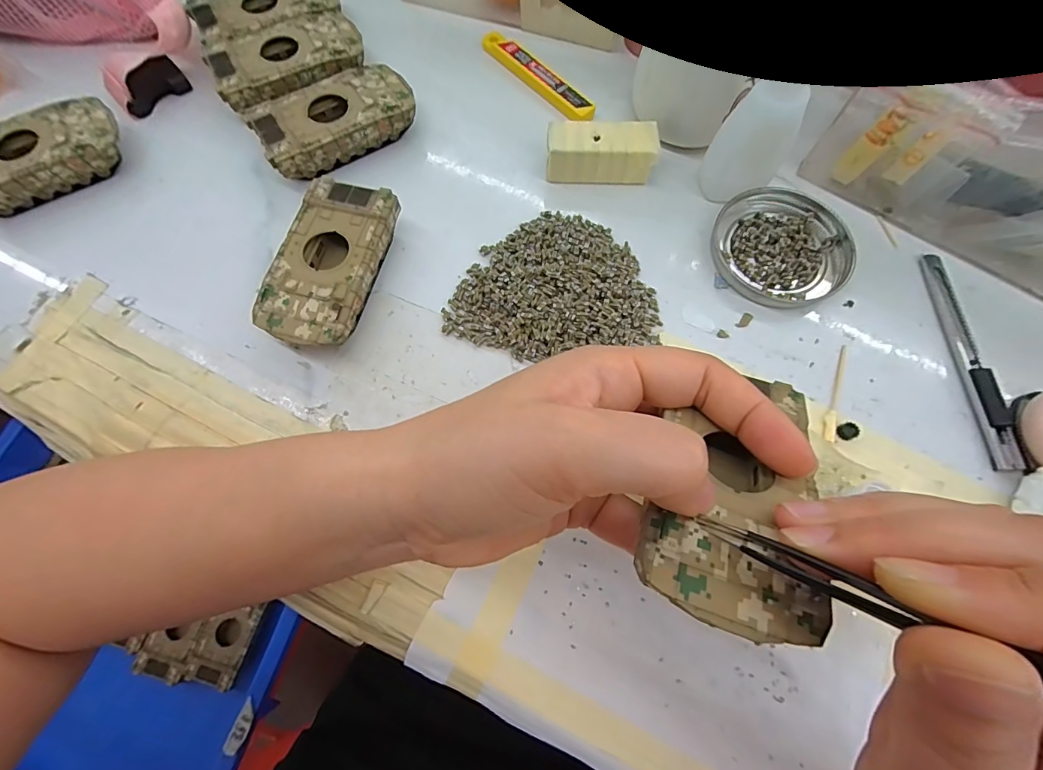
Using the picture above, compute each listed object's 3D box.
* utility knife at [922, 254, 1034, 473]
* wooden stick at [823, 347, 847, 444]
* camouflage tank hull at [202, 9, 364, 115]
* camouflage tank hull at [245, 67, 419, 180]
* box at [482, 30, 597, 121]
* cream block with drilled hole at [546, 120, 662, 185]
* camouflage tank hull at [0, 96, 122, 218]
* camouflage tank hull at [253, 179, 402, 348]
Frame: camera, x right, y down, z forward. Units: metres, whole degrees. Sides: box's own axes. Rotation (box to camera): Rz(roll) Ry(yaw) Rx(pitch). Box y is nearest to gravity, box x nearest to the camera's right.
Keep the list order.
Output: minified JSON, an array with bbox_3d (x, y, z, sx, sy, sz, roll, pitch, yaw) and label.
[{"bbox_3d":[0.246,-0.017,0.243,0.014,0.010,0.126,0,71,0],"label":"utility knife"},{"bbox_3d":[0.169,0.003,0.239,0.007,0.004,0.058,19,72,7],"label":"wooden stick"},{"bbox_3d":[-0.154,-0.214,0.300,0.096,0.025,0.059,-32,74,-10],"label":"camouflage tank hull"},{"bbox_3d":[-0.116,-0.168,0.285,0.095,0.026,0.049,-34,74,-11],"label":"camouflage tank hull"},{"bbox_3d":[0.009,-0.215,0.309,0.020,0.006,0.105,-41,76,-12],"label":"box"},{"bbox_3d":[0.049,-0.144,0.277,0.065,0.026,0.026,1,71,1],"label":"cream block with drilled hole"},{"bbox_3d":[-0.296,-0.139,0.274,0.093,0.029,0.045,-29,73,-9],"label":"camouflage tank hull"},{"bbox_3d":[-0.106,-0.065,0.250,0.050,0.026,0.096,15,72,5],"label":"camouflage tank hull"}]

